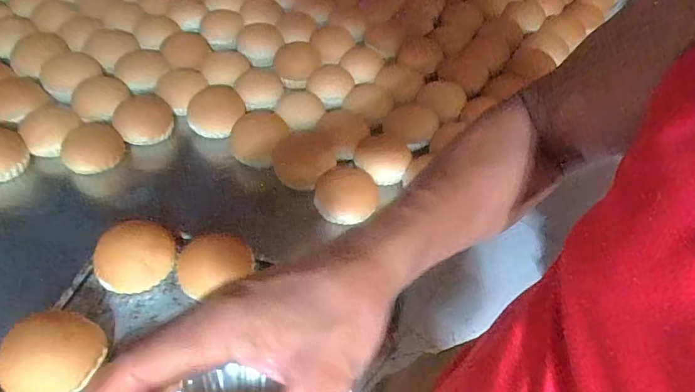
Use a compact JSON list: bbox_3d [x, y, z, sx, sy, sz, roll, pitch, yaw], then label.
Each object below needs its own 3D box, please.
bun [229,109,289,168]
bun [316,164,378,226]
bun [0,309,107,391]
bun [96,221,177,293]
[{"bbox_3d":[-0.148,-0.096,0.789,0.080,0.062,0.078,2,48,-2],"label":"bun"},{"bbox_3d":[-0.004,0.001,0.735,0.086,0.048,0.097,25,51,17],"label":"bun"},{"bbox_3d":[-0.320,0.170,0.517,0.081,0.045,0.098,36,55,25],"label":"bun"},{"bbox_3d":[-0.269,0.076,0.607,0.086,0.043,0.087,12,49,7],"label":"bun"}]

